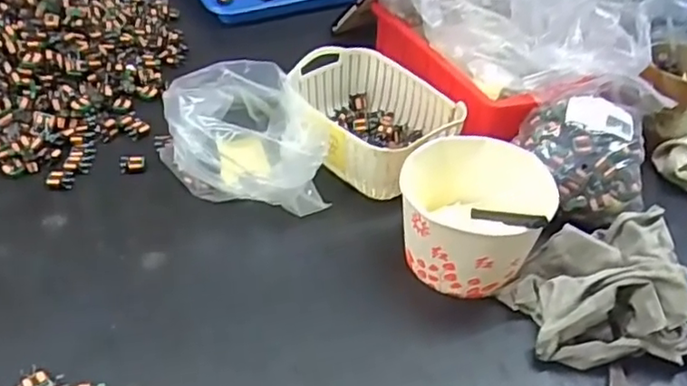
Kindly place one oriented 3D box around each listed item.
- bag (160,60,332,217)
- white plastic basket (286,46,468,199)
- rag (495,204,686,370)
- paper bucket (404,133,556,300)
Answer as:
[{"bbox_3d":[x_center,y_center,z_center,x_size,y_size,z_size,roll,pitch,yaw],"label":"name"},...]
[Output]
[{"bbox_3d":[-0.080,-0.047,0.571,0.138,0.106,0.104,10,40,6],"label":"bag"},{"bbox_3d":[0.022,-0.070,0.604,0.128,0.064,0.168,-21,46,-27],"label":"white plastic basket"},{"bbox_3d":[0.200,0.070,0.488,0.142,0.067,0.124,2,40,-3],"label":"rag"},{"bbox_3d":[0.102,0.023,0.510,0.115,0.097,0.104,22,43,20],"label":"paper bucket"}]

